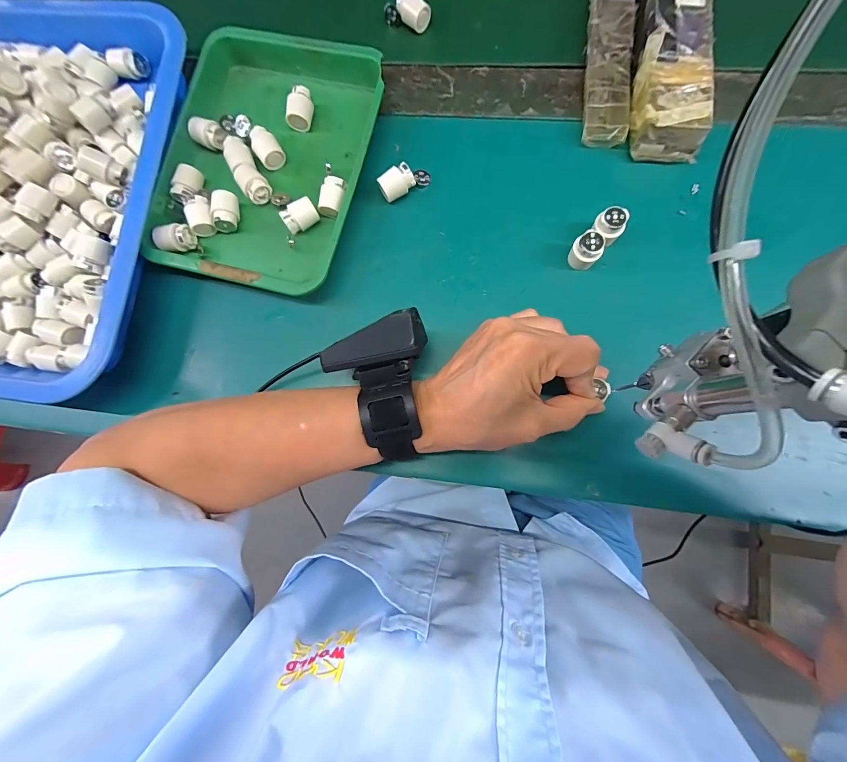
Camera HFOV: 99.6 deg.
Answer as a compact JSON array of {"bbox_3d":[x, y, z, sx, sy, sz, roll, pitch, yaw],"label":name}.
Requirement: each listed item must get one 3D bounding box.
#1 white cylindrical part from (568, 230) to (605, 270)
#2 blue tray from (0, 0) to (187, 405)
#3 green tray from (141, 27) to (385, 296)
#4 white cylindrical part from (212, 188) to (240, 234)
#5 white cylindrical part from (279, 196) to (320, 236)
[{"bbox_3d":[0.121,-0.096,0.268,0.021,0.025,0.023,-1,82,4],"label":"white cylindrical part"},{"bbox_3d":[-0.423,-0.171,0.299,0.425,0.049,0.331,7,82,5],"label":"blue tray"},{"bbox_3d":[-0.130,-0.182,0.297,0.160,0.030,0.210,14,83,6],"label":"green tray"},{"bbox_3d":[-0.163,-0.140,0.297,0.017,0.019,0.028,-8,81,3],"label":"white cylindrical part"},{"bbox_3d":[-0.099,-0.133,0.290,0.027,0.018,0.016,-36,81,-1],"label":"white cylindrical part"}]

